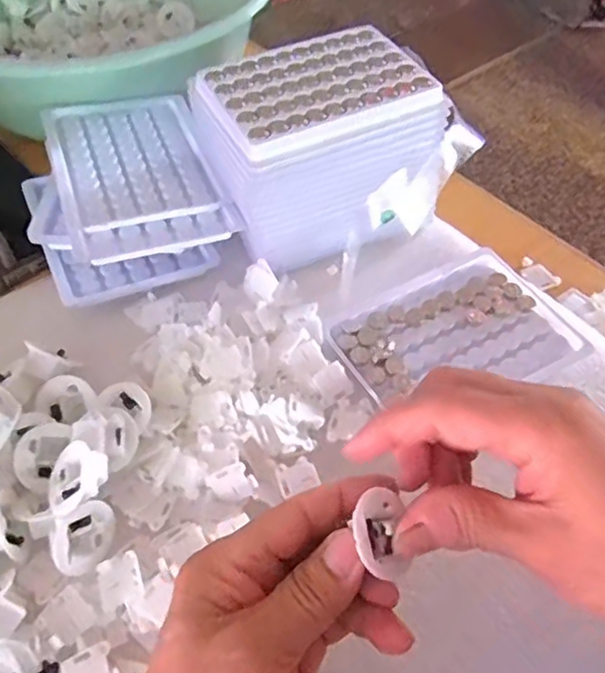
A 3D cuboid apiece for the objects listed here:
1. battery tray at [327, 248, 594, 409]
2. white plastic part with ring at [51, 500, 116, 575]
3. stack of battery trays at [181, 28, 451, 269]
[{"bbox_3d":[0.088,0.000,0.359,0.127,0.008,0.089,-24,58,-17],"label":"battery tray"},{"bbox_3d":[-0.098,0.091,0.280,0.029,0.020,0.021,-31,60,-20],"label":"white plastic part with ring"},{"bbox_3d":[0.011,-0.116,0.379,0.134,0.077,0.113,-26,59,-18],"label":"stack of battery trays"}]

